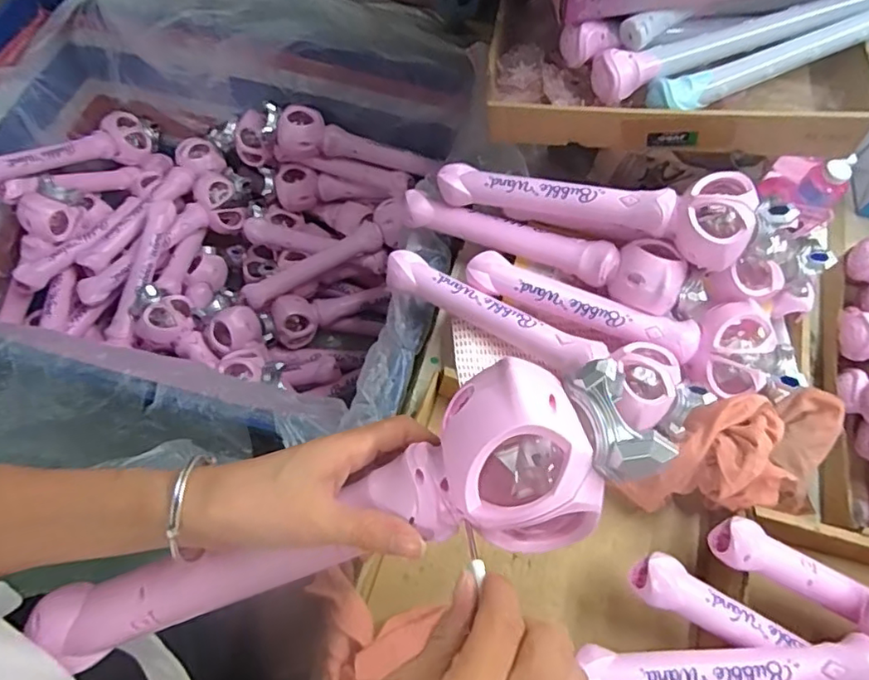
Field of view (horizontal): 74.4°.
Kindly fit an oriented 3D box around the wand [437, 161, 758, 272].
[{"bbox_3d":[0.170,-0.146,0.645,0.329,0.076,0.077,12,64,17],"label":"wand"}]

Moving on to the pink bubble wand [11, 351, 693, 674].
[{"bbox_3d":[-0.055,0.103,0.308,0.344,0.065,0.079,-23,66,11],"label":"pink bubble wand"}]

